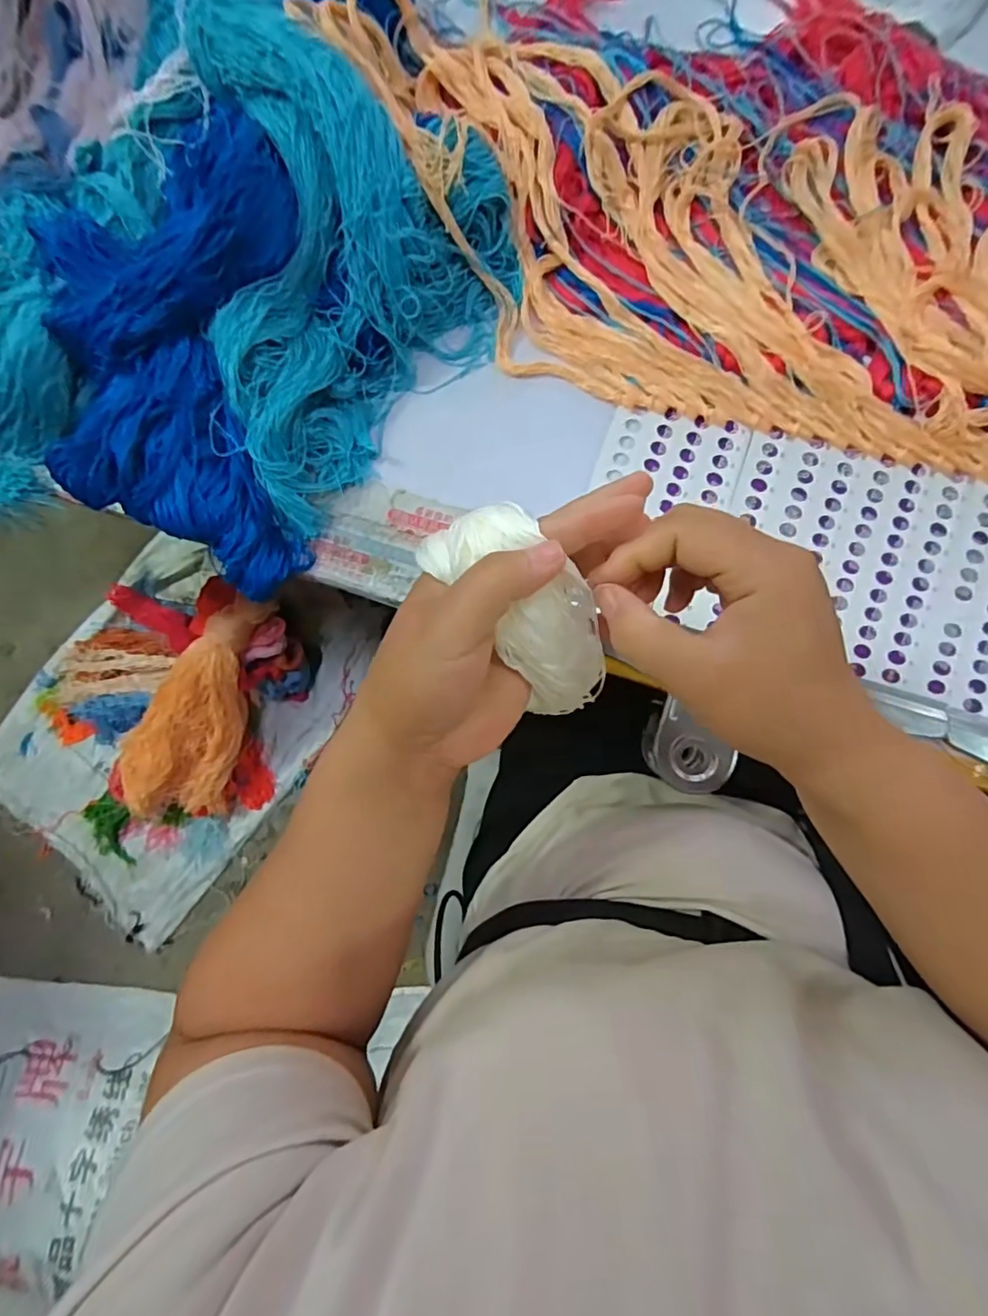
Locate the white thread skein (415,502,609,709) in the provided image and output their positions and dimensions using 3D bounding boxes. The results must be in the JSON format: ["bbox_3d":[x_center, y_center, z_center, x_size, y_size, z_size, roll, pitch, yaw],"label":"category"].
[{"bbox_3d":[0.017,-0.018,0.251,0.047,0.036,0.107,-36,116,-1],"label":"white thread skein"}]

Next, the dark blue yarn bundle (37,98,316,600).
[{"bbox_3d":[-0.227,-0.203,0.382,0.183,0.099,0.296,2,84,5],"label":"dark blue yarn bundle"}]

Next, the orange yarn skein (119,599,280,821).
[{"bbox_3d":[-0.487,0.091,0.931,0.186,0.107,0.438,33,110,5],"label":"orange yarn skein"}]

